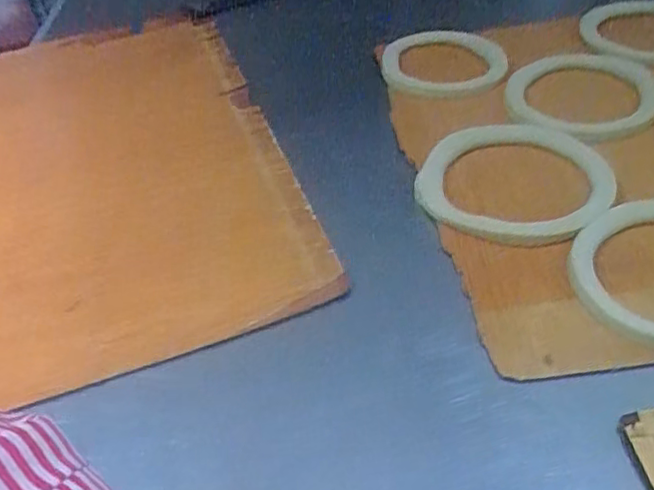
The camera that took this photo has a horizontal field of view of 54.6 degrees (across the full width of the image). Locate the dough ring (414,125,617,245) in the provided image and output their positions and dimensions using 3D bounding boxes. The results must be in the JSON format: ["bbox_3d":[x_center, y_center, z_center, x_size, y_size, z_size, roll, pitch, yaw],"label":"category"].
[{"bbox_3d":[0.191,-0.066,0.635,0.194,0.012,0.190,-4,41,4],"label":"dough ring"}]

